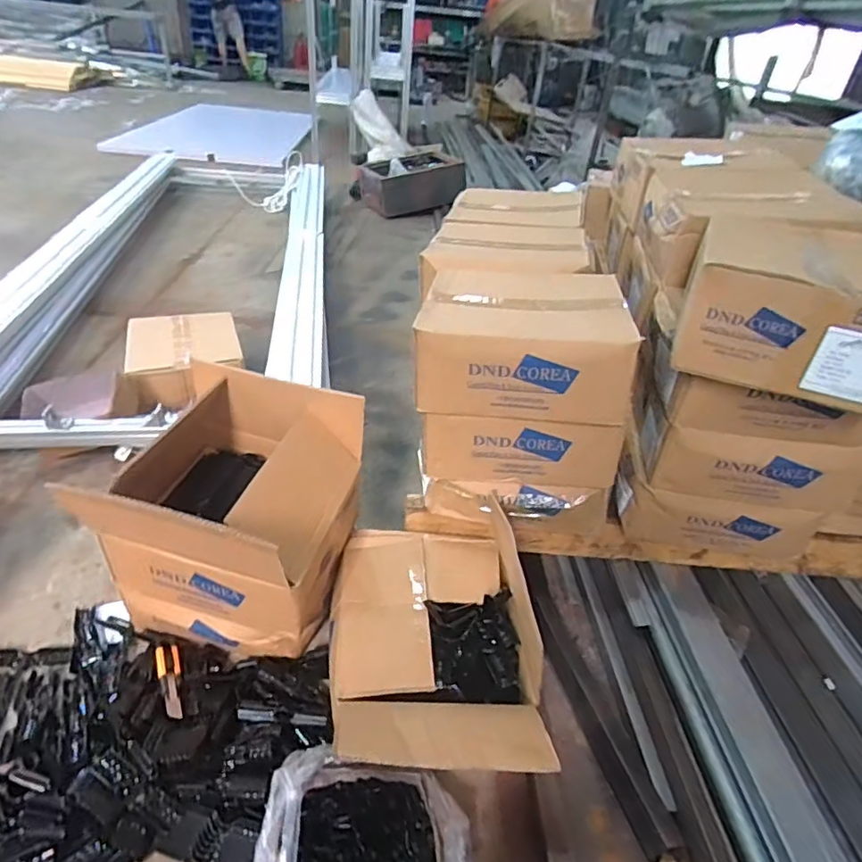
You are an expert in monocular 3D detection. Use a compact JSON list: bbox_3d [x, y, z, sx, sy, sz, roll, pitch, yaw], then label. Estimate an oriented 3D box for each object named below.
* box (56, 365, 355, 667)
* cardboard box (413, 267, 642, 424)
[{"bbox_3d":[-0.308,0.153,0.897,0.319,0.368,0.321,14,36,10],"label":"box"},{"bbox_3d":[0.148,-0.158,0.898,0.314,0.149,0.299,9,36,4],"label":"cardboard box"}]

